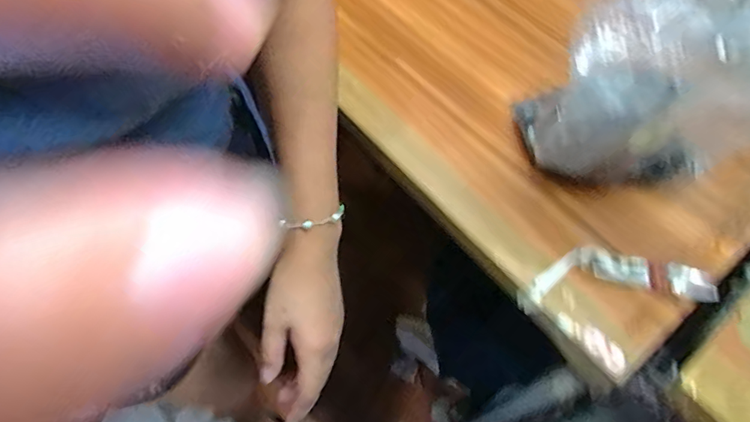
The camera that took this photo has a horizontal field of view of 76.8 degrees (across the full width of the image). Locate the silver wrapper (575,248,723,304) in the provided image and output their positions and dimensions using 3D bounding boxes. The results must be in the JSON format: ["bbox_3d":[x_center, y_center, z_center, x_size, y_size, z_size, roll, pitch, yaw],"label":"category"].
[{"bbox_3d":[0.214,0.050,0.374,0.106,0.010,0.026,11,59,4],"label":"silver wrapper"}]

